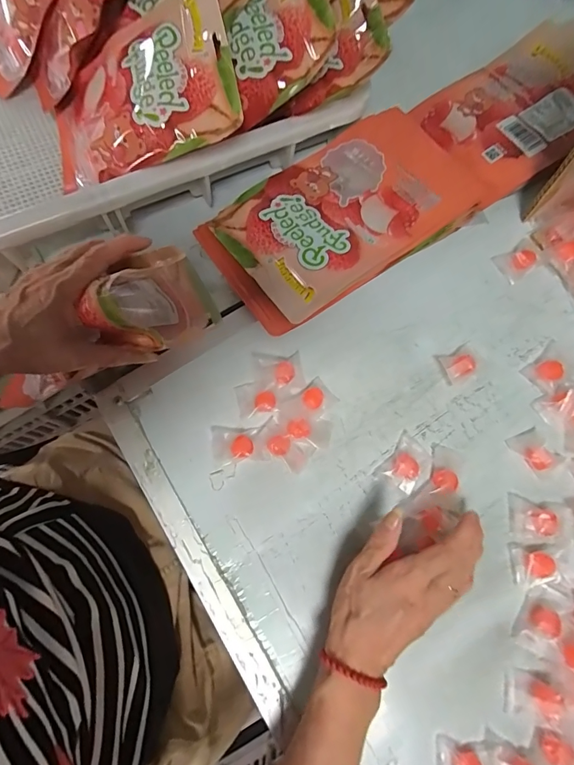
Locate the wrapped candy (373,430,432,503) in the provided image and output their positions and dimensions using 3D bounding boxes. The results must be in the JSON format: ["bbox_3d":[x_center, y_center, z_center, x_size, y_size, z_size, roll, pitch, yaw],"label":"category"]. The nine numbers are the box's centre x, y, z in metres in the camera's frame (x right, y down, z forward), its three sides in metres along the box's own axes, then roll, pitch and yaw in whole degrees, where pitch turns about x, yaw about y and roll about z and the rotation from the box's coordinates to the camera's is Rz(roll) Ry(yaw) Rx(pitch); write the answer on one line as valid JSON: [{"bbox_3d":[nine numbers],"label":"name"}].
[{"bbox_3d":[0.111,0.078,0.368,0.041,0.012,0.051,43,79,11],"label":"wrapped candy"}]

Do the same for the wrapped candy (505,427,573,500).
[{"bbox_3d":[0.242,0.076,0.369,0.033,0.015,0.069,-29,76,-8],"label":"wrapped candy"}]

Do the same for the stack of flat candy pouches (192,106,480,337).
[{"bbox_3d":[0.055,-0.180,0.428,0.268,0.034,0.162,-33,77,-9],"label":"stack of flat candy pouches"}]

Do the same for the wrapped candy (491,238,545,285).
[{"bbox_3d":[0.255,-0.135,0.427,0.054,0.014,0.035,-29,77,-8],"label":"wrapped candy"}]

